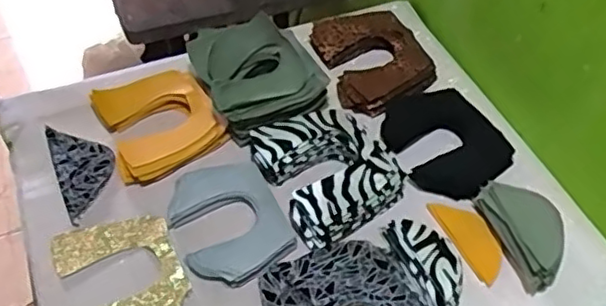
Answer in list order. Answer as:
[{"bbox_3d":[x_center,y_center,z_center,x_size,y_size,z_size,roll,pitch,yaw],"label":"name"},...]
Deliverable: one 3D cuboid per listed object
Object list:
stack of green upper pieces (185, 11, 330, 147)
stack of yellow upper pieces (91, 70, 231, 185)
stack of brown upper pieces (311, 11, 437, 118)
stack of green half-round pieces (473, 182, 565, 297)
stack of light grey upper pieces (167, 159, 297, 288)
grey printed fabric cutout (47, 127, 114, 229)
[{"bbox_3d":[-0.059,-0.103,0.834,0.147,0.060,0.169,-19,52,-17],"label":"stack of green upper pieces"},{"bbox_3d":[-0.181,-0.043,0.805,0.134,0.025,0.142,-21,53,-19],"label":"stack of yellow upper pieces"},{"bbox_3d":[0.100,-0.133,0.888,0.140,0.034,0.169,-14,51,-14],"label":"stack of brown upper pieces"},{"bbox_3d":[0.244,0.082,0.695,0.062,0.039,0.131,-12,50,-12],"label":"stack of green half-round pieces"},{"bbox_3d":[-0.085,0.075,0.714,0.114,0.017,0.153,-21,53,-19],"label":"stack of light grey upper pieces"},{"bbox_3d":[-0.266,0.014,0.776,0.067,0.010,0.149,-18,55,-17],"label":"grey printed fabric cutout"}]

